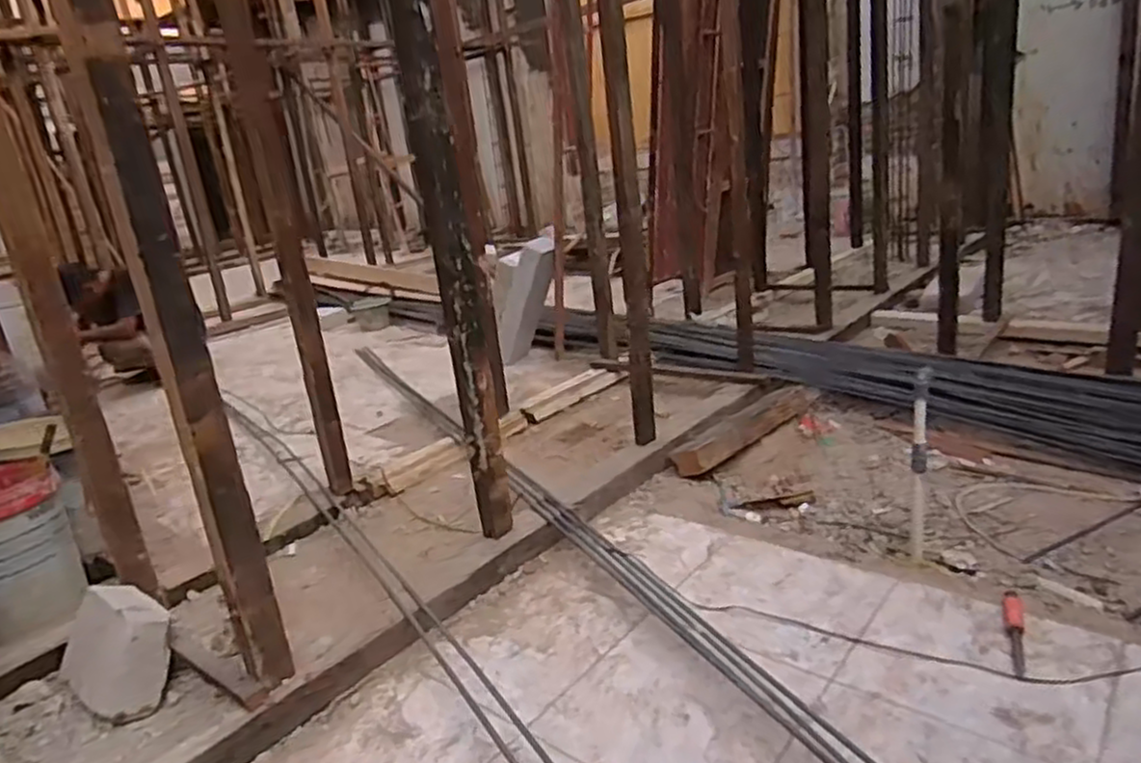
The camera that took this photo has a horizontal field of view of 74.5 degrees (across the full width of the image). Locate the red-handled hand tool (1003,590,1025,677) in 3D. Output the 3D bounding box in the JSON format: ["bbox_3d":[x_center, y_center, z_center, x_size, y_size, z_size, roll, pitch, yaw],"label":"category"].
[{"bbox_3d":[0.838,0.470,1.417,0.031,0.020,0.227,2,21,27],"label":"red-handled hand tool"}]

